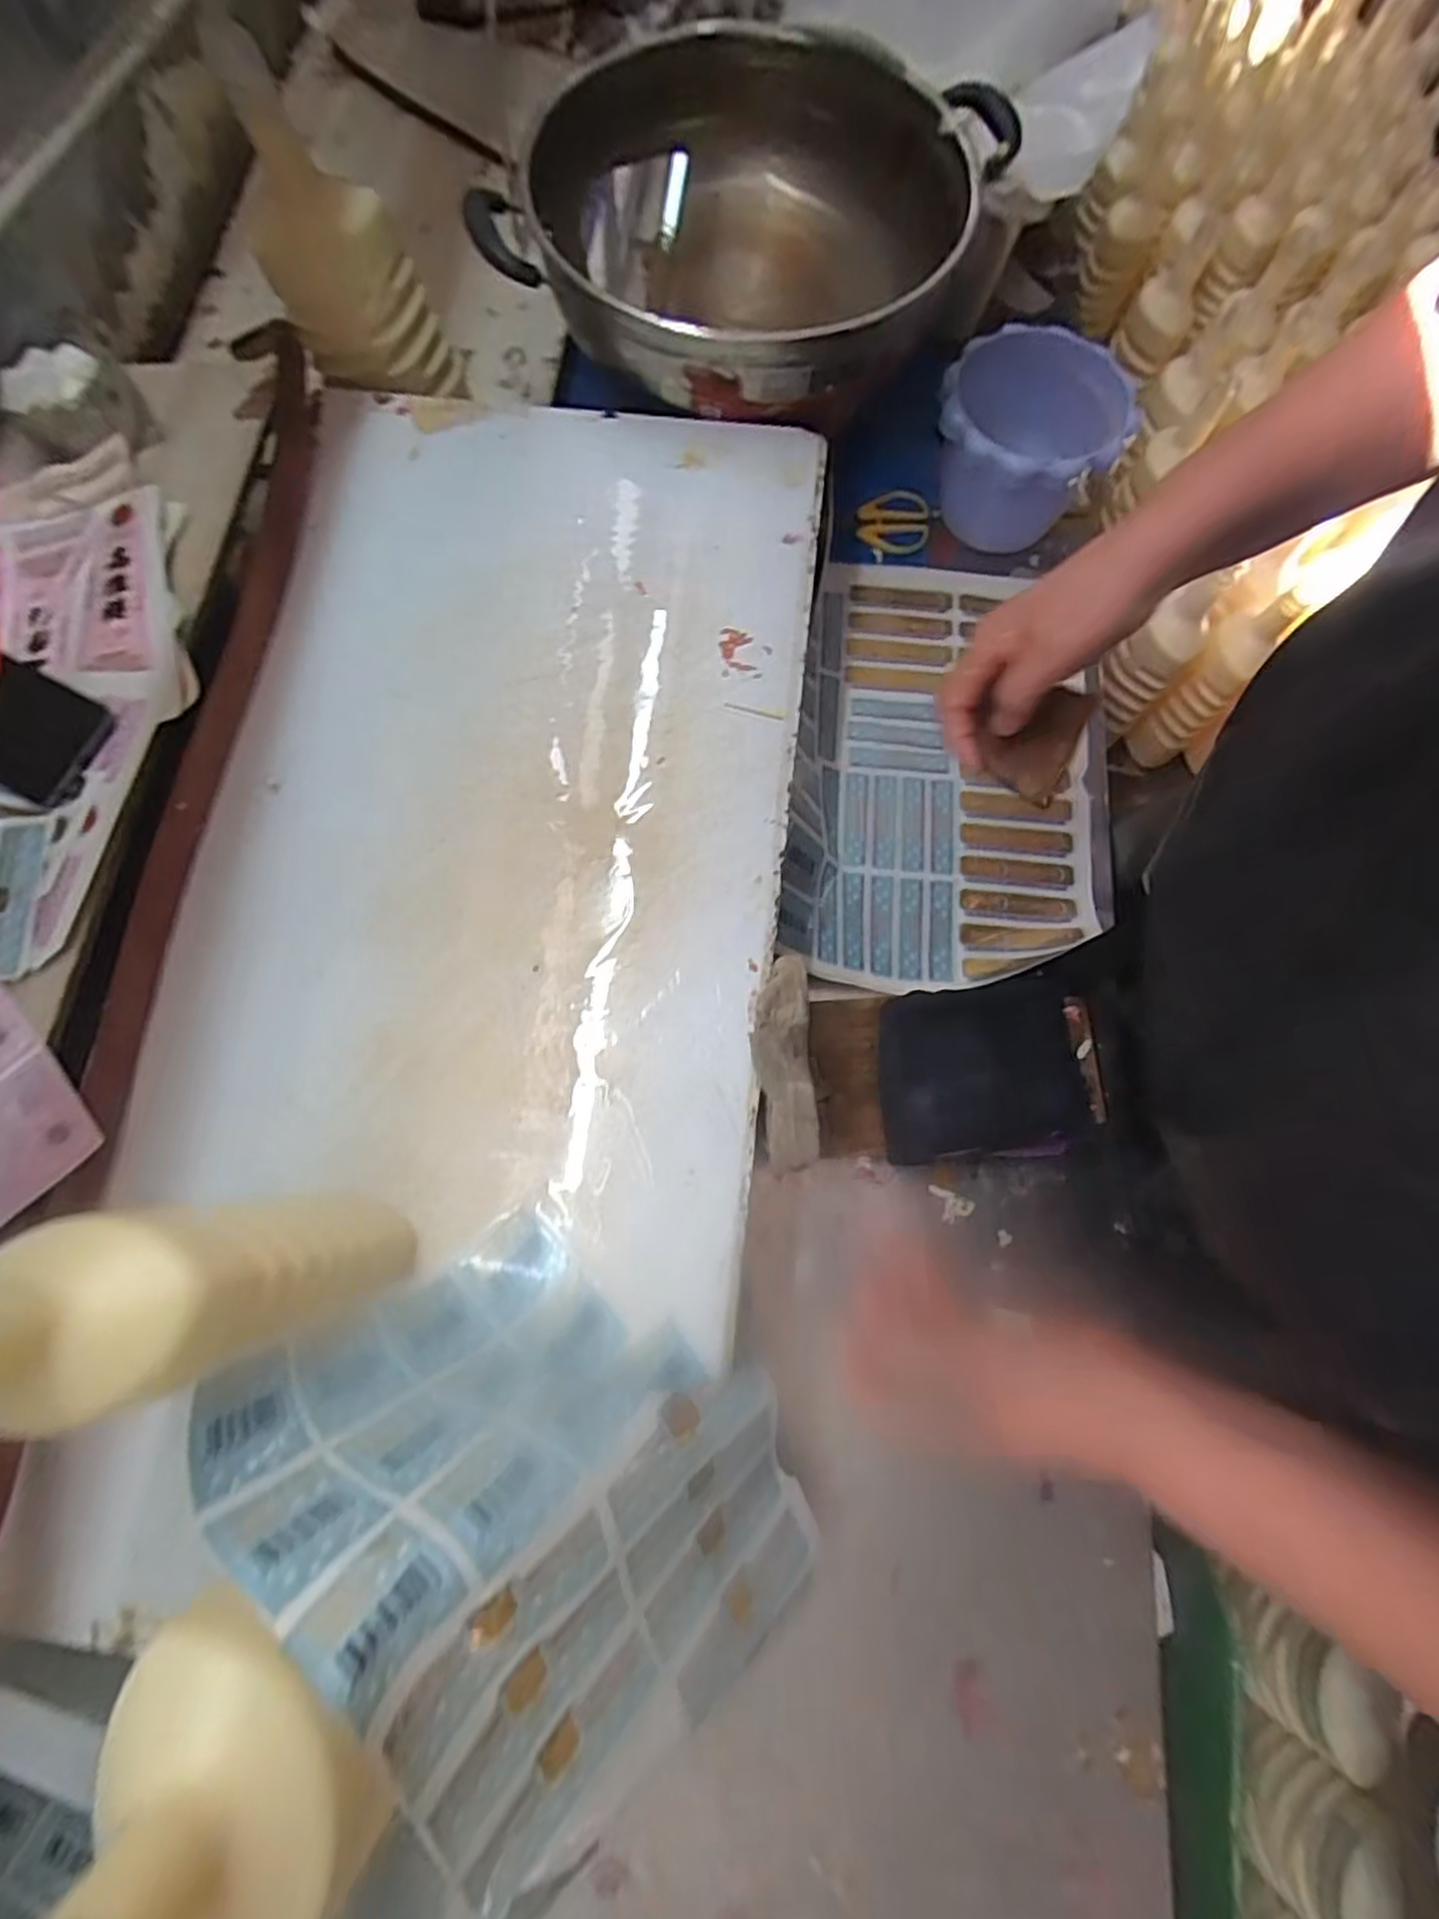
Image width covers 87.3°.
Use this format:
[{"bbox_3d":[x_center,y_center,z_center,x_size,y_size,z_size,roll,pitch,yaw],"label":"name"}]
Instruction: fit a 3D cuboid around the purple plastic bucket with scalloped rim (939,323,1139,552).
[{"bbox_3d":[0.269,-0.455,0.681,0.154,0.119,0.158,1,74,-2],"label":"purple plastic bucket with scalloped rim"}]

